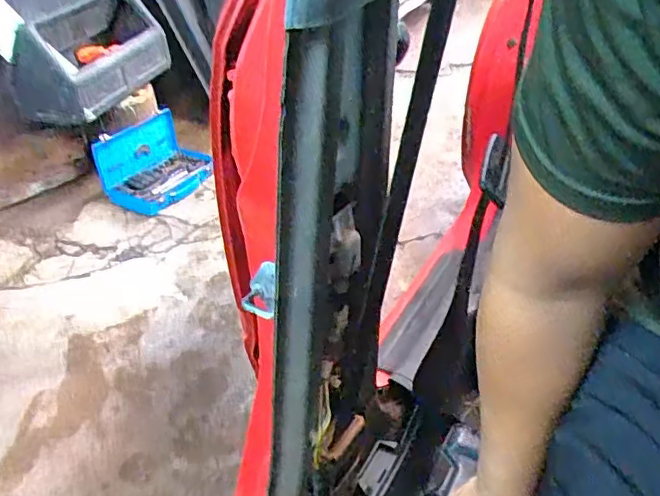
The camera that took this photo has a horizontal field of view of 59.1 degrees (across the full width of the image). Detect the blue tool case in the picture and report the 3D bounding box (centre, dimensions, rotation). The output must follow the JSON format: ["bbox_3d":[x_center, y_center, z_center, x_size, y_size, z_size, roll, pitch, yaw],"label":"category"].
[{"bbox_3d":[-0.489,-0.249,1.645,0.216,0.172,0.304,21,46,31],"label":"blue tool case"}]

